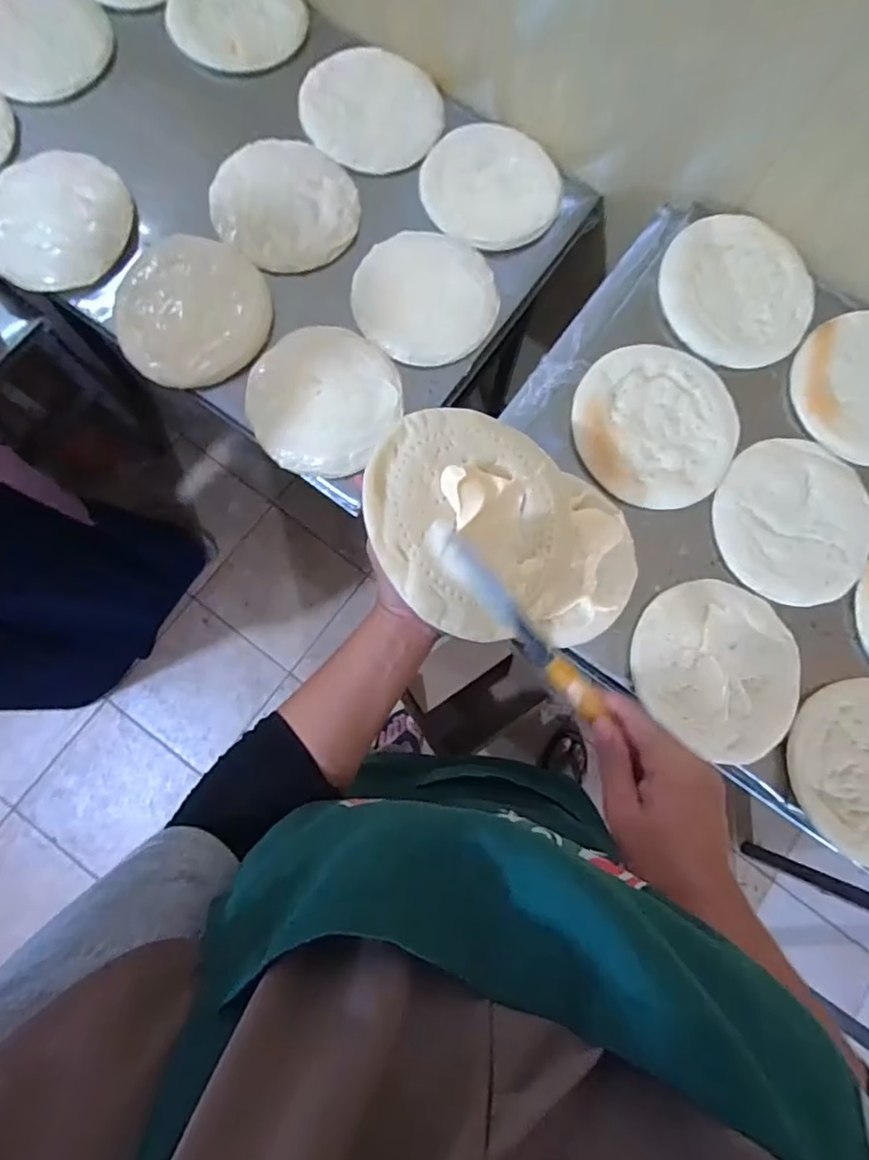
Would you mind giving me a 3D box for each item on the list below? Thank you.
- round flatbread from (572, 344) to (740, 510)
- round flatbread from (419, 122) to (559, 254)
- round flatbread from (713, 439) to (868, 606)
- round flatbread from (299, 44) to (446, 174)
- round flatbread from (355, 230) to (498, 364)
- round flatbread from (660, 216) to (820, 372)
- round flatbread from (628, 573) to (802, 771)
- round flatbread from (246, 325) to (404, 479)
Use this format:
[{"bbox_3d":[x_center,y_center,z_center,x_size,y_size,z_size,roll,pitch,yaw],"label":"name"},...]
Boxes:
[{"bbox_3d":[0.266,-0.182,0.692,0.196,0.011,0.186,1,86,-8],"label":"round flatbread"},{"bbox_3d":[0.078,-0.567,0.830,0.186,0.013,0.200,1,81,-3],"label":"round flatbread"},{"bbox_3d":[0.438,-0.072,0.695,0.194,0.013,0.193,1,81,-3],"label":"round flatbread"},{"bbox_3d":[-0.094,-0.679,0.832,0.205,0.012,0.188,1,81,-3],"label":"round flatbread"},{"bbox_3d":[-0.012,-0.382,0.785,0.189,0.014,0.180,1,81,-3],"label":"round flatbread"},{"bbox_3d":[0.384,-0.363,0.728,0.184,0.019,0.190,1,81,-3],"label":"round flatbread"},{"bbox_3d":[0.326,0.098,0.658,0.198,0.013,0.182,2,78,-8],"label":"round flatbread"},{"bbox_3d":[-0.149,-0.240,0.761,0.187,0.016,0.193,1,81,-3],"label":"round flatbread"}]

